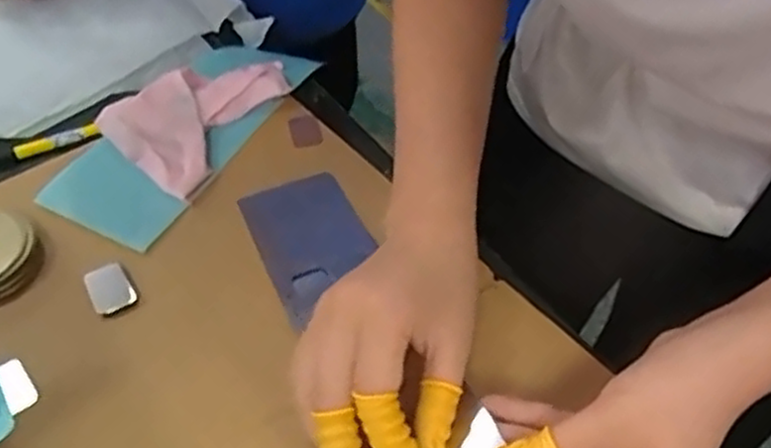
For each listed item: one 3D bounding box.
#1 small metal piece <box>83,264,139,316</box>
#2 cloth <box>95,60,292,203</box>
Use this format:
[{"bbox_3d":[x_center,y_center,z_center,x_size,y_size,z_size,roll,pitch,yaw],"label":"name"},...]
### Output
[{"bbox_3d":[-0.167,0.037,0.445,0.024,0.007,0.034,-25,54,-22],"label":"small metal piece"},{"bbox_3d":[-0.136,-0.084,0.535,0.088,0.028,0.140,22,51,17],"label":"cloth"}]

